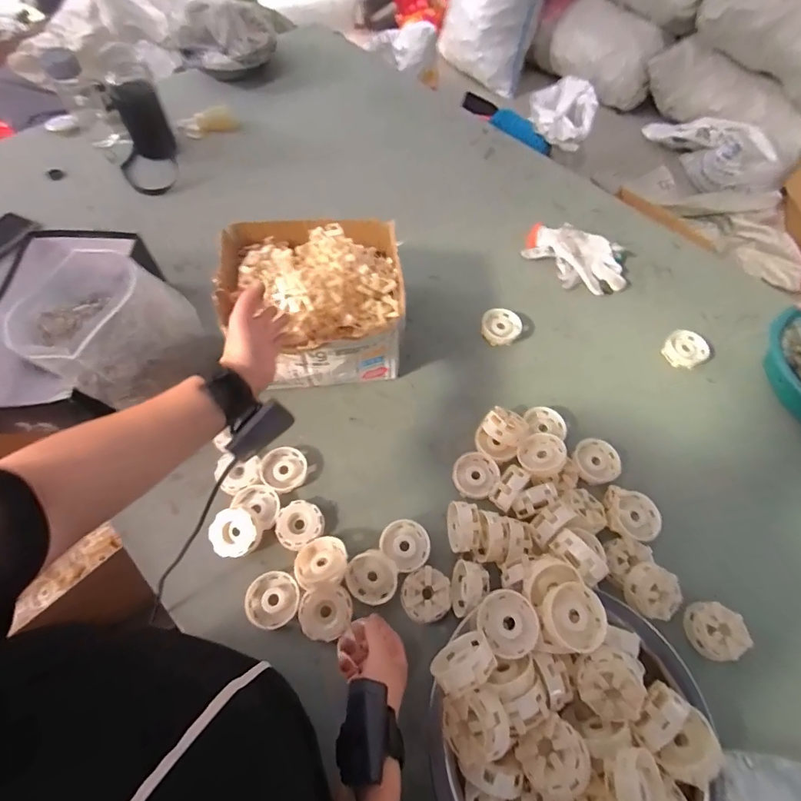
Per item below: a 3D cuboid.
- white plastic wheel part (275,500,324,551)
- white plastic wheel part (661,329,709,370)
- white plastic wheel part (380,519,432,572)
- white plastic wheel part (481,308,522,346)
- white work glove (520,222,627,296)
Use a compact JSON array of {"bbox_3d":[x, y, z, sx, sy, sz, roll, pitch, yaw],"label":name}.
[{"bbox_3d":[-0.143,0.178,0.624,0.060,0.023,0.066,2,62,-3],"label":"white plastic wheel part"},{"bbox_3d":[0.526,-0.095,0.809,0.082,0.024,0.068,-25,67,-16],"label":"white plastic wheel part"},{"bbox_3d":[0.008,0.204,0.617,0.063,0.023,0.067,2,62,-3],"label":"white plastic wheel part"},{"bbox_3d":[0.187,-0.137,0.814,0.071,0.024,0.071,0,70,1],"label":"white plastic wheel part"},{"bbox_3d":[0.361,-0.294,0.903,0.215,0.030,0.143,27,64,10],"label":"white work glove"}]

